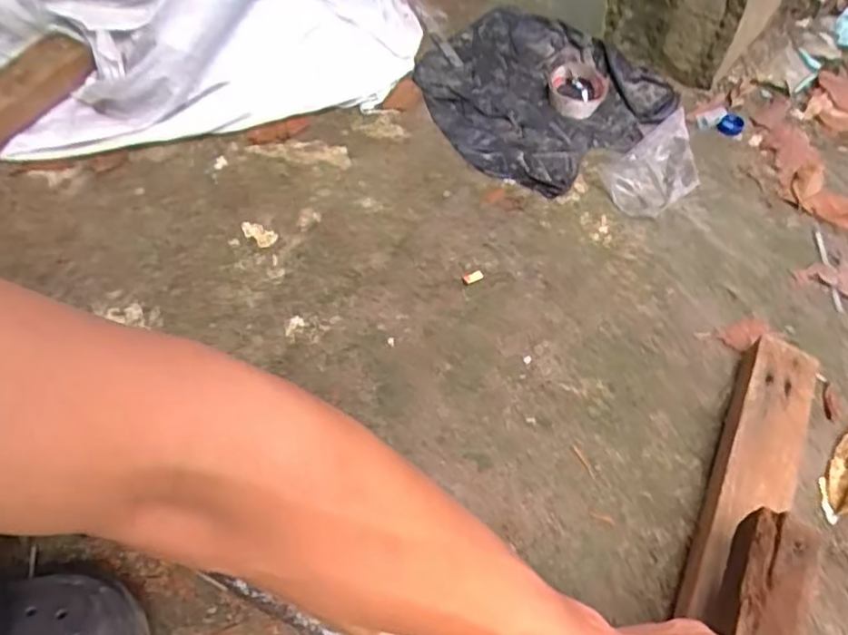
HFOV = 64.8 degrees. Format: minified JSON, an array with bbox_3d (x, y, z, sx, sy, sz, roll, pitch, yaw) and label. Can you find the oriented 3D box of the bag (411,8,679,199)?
[{"bbox_3d":[0.152,-0.321,0.960,0.337,0.026,0.338,39,62,22],"label":"bag"}]

